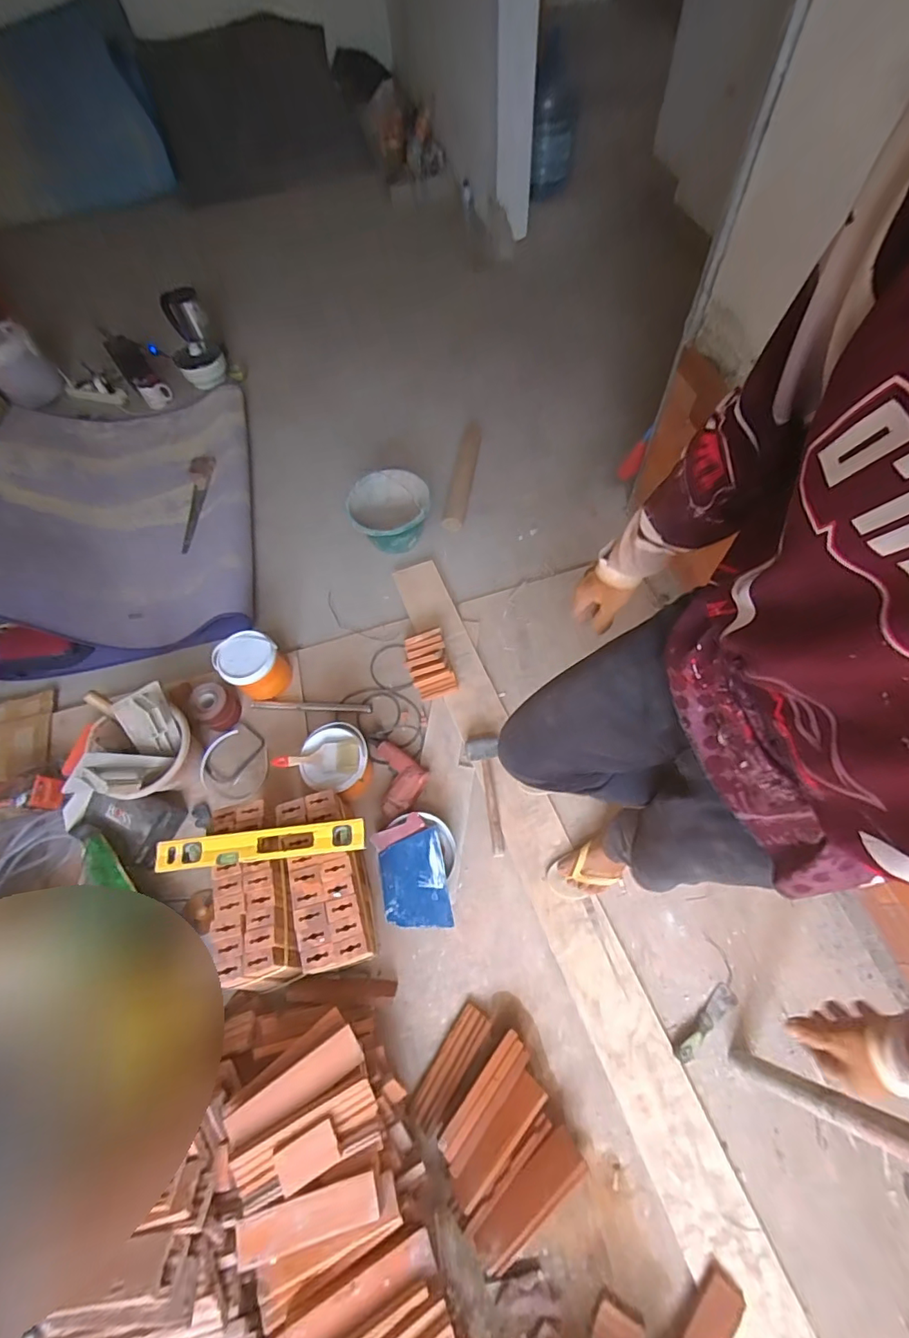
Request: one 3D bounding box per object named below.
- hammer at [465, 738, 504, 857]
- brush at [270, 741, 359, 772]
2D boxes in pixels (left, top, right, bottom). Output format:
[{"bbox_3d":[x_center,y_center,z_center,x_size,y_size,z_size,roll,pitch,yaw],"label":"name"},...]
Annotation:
[{"bbox_3d":[0.080,0.316,1.296,0.093,0.057,0.308,-3,63,3],"label":"hammer"},{"bbox_3d":[-0.335,0.213,1.219,0.197,0.029,0.073,-4,63,3],"label":"brush"}]

